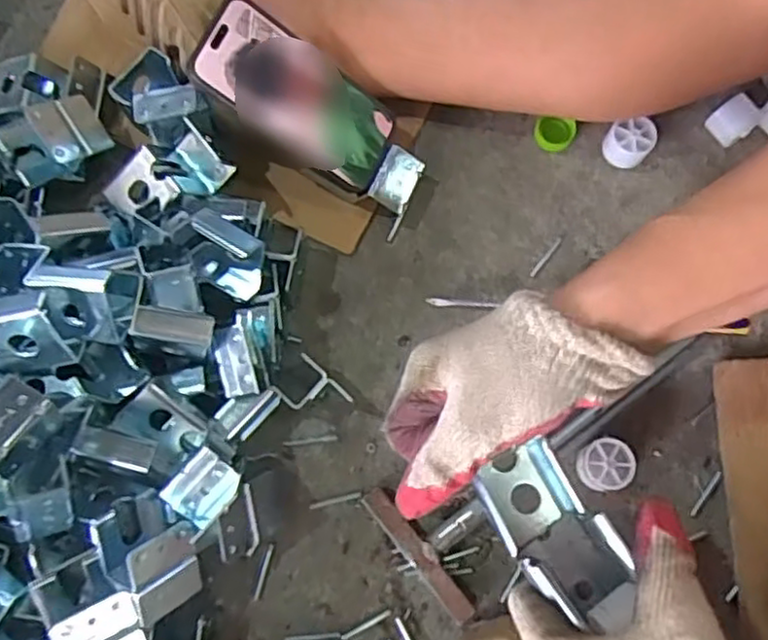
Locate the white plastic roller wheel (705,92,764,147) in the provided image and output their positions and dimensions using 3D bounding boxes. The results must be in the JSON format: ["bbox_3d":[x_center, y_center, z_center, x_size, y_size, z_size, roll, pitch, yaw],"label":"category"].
[{"bbox_3d":[0.269,-0.153,0.549,0.035,0.024,0.029,-35,79,-7],"label":"white plastic roller wheel"}]

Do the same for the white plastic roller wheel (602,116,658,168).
[{"bbox_3d":[0.189,-0.138,0.545,0.035,0.031,0.031,32,79,8],"label":"white plastic roller wheel"}]

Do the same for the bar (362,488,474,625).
[{"bbox_3d":[0.023,0.158,0.477,0.017,0.008,0.103,-38,79,-8],"label":"bar"}]

